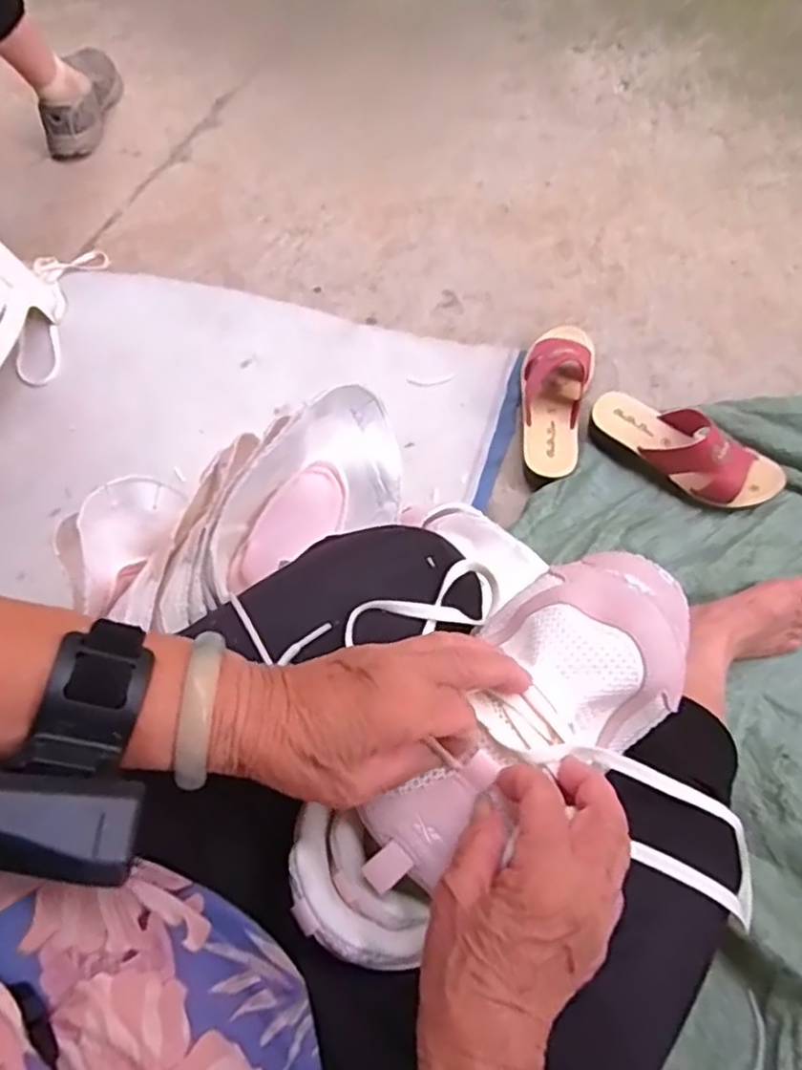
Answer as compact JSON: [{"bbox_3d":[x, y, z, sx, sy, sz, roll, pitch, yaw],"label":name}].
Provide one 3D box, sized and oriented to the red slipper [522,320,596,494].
[{"bbox_3d":[0.184,-0.169,0.841,0.085,0.061,0.228,13,68,9],"label":"red slipper"}]

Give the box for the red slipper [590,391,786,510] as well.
[{"bbox_3d":[0.333,-0.109,0.800,0.223,0.063,0.088,35,72,17],"label":"red slipper"}]

